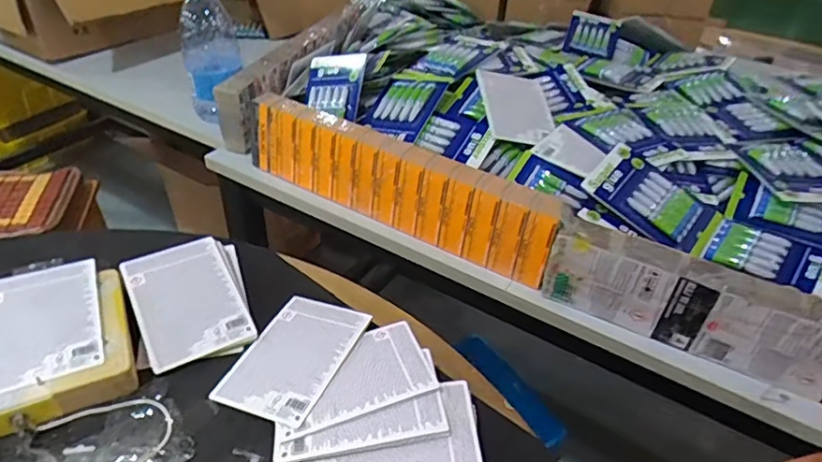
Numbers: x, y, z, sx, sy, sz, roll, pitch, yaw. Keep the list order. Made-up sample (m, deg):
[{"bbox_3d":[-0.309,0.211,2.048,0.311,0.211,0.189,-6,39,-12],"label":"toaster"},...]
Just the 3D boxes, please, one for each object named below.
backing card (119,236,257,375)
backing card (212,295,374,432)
[{"bbox_3d":[-0.273,0.083,0.664,0.118,0.010,0.170,-20,56,-24],"label":"backing card"},{"bbox_3d":[-0.132,0.139,0.623,0.113,0.009,0.166,11,38,21],"label":"backing card"}]

